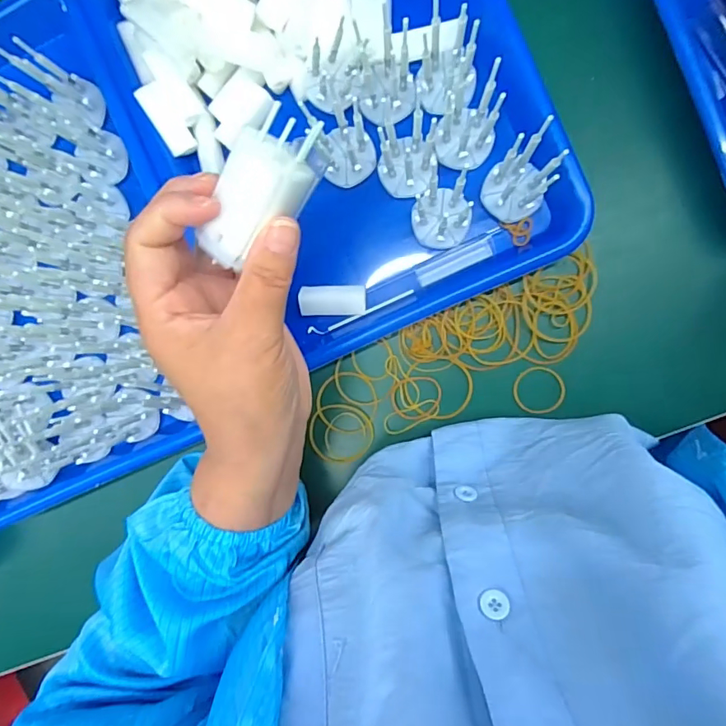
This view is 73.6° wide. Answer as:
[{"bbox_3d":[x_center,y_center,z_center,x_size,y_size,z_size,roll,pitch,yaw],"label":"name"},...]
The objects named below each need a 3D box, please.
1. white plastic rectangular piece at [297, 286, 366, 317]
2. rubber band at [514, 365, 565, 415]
[{"bbox_3d":[-0.021,-0.044,0.339,0.046,0.008,0.020,-3,98,-9],"label":"white plastic rectangular piece"},{"bbox_3d":[0.121,0.019,0.333,0.034,0.004,0.033,0,86,4],"label":"rubber band"}]

